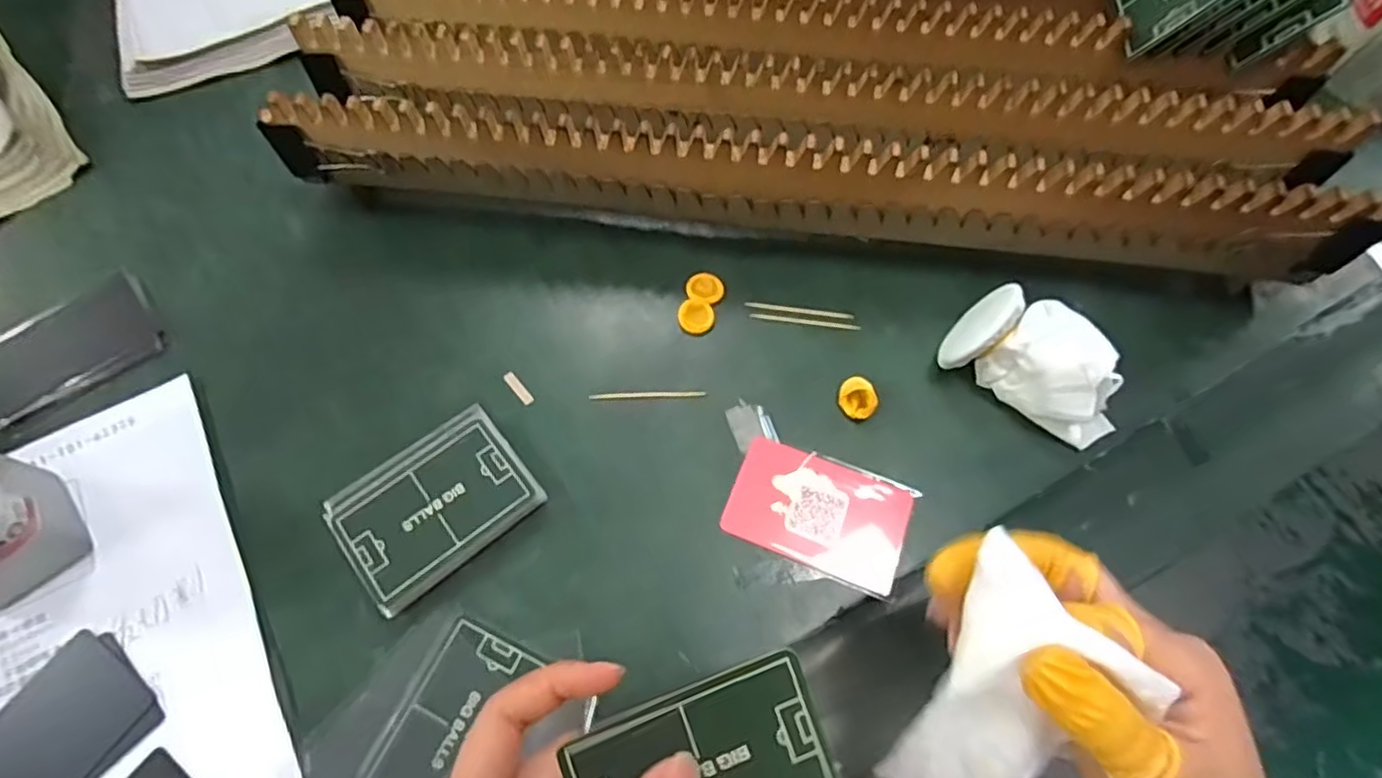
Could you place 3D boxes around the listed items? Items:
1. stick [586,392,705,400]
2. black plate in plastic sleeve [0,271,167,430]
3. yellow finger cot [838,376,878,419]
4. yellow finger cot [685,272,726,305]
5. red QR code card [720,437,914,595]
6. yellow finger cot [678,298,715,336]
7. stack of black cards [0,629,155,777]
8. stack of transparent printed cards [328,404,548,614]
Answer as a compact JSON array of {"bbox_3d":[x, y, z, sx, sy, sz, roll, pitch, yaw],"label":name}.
[{"bbox_3d":[-0.023,0.003,0.362,0.062,0.004,0.004,-1,65,-1],"label":"stick"},{"bbox_3d":[-0.352,-0.024,0.379,0.090,0.007,0.062,-35,70,-15],"label":"black plate in plastic sleeve"},{"bbox_3d":[0.088,0.005,0.354,0.020,0.016,0.016,26,68,12],"label":"yellow finger cot"},{"bbox_3d":[0.009,-0.060,0.390,0.021,0.004,0.021,0,65,0],"label":"yellow finger cot"},{"bbox_3d":[0.064,0.061,0.336,0.085,0.004,0.054,21,67,9],"label":"red QR code card"},{"bbox_3d":[0.003,-0.041,0.382,0.020,0.004,0.021,3,65,1],"label":"yellow finger cot"},{"bbox_3d":[-0.285,0.158,0.292,0.054,0.007,0.087,32,71,14],"label":"stack of black cards"},{"bbox_3d":[-0.125,0.056,0.331,0.088,0.015,0.069,-36,70,-15],"label":"stack of transparent printed cards"}]

